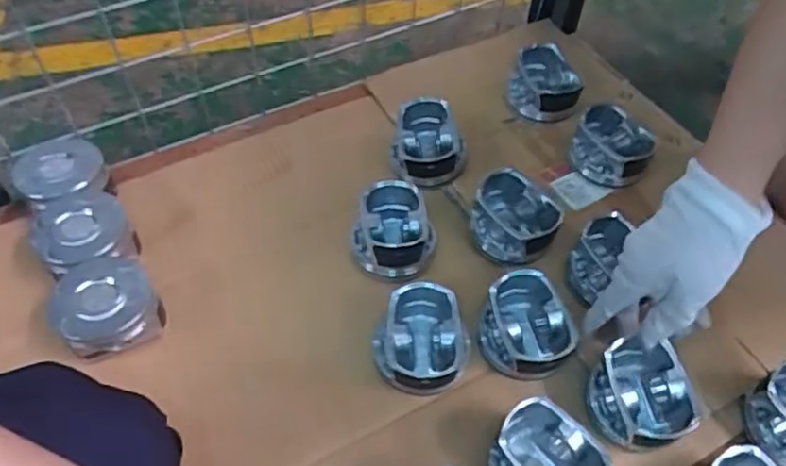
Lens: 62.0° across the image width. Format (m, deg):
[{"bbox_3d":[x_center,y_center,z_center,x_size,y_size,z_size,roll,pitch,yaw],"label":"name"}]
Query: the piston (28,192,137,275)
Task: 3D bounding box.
[{"bbox_3d":[-0.263,0.007,0.564,0.073,0.051,0.072,-13,55,-11],"label":"piston"}]

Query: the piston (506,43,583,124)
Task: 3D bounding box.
[{"bbox_3d":[0.164,-0.159,0.702,0.074,0.050,0.074,1,54,-1],"label":"piston"}]

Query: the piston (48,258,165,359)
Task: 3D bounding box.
[{"bbox_3d":[-0.230,0.060,0.525,0.074,0.052,0.072,1,54,-1],"label":"piston"}]

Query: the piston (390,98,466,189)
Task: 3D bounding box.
[{"bbox_3d":[0.034,-0.086,0.640,0.066,0.053,0.072,1,54,-1],"label":"piston"}]

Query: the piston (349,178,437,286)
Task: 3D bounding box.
[{"bbox_3d":[0.000,-0.002,0.579,0.071,0.050,0.077,0,54,-2],"label":"piston"}]

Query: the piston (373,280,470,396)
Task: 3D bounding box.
[{"bbox_3d":[0.023,0.086,0.508,0.071,0.051,0.074,1,54,-1],"label":"piston"}]

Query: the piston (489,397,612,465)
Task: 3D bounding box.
[{"bbox_3d":[0.108,0.164,0.459,0.078,0.049,0.065,36,61,22],"label":"piston"}]

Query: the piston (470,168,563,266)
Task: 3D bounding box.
[{"bbox_3d":[0.108,-0.010,0.585,0.074,0.058,0.060,20,56,12],"label":"piston"}]

